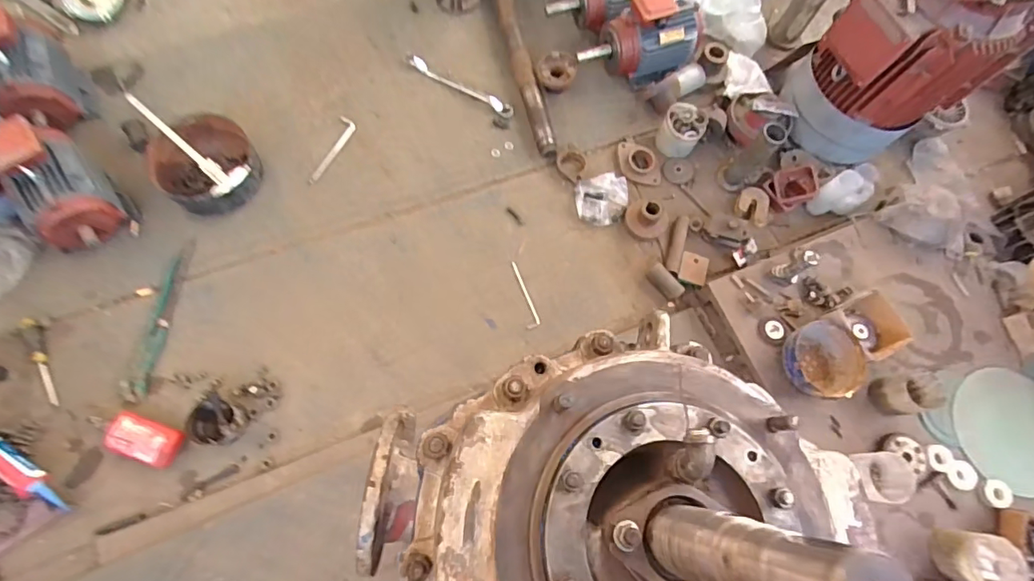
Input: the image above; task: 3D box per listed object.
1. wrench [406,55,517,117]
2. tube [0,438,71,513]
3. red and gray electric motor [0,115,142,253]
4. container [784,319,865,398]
[{"bbox_3d":[-0.171,-0.622,1.588,0.368,0.022,0.053,31,72,6],"label":"wrench"},{"bbox_3d":[-1.064,0.352,1.079,0.328,0.048,0.053,33,72,7],"label":"tube"},{"bbox_3d":[-1.063,-0.226,1.204,0.187,0.234,0.213,-42,79,-16],"label":"red and gray electric motor"},{"bbox_3d":[0.713,0.161,1.236,0.164,0.074,0.176,1,71,-4],"label":"container"}]

